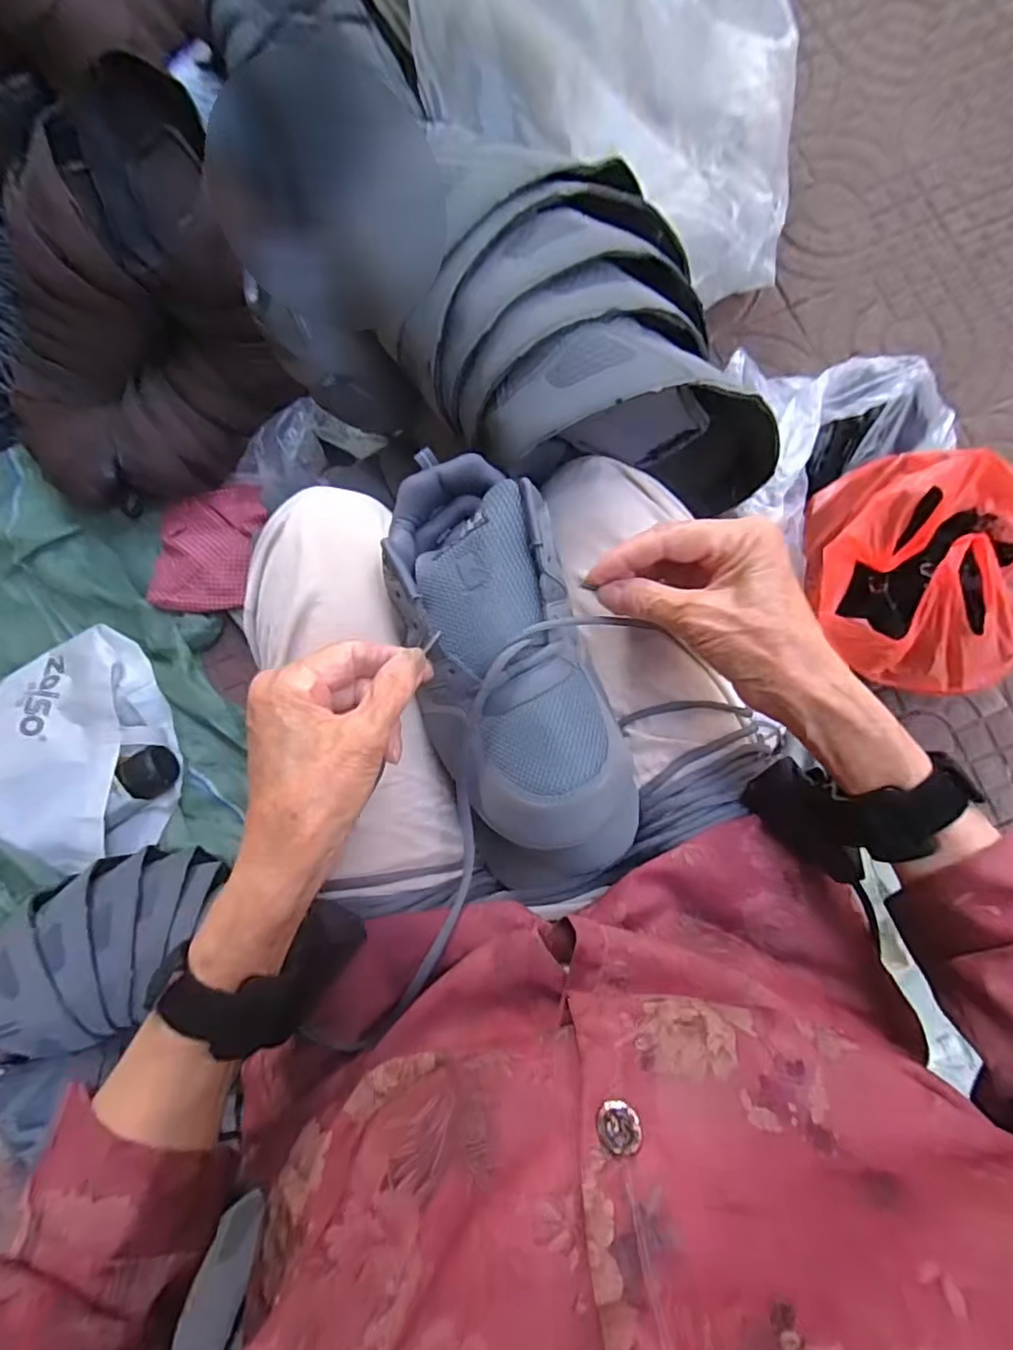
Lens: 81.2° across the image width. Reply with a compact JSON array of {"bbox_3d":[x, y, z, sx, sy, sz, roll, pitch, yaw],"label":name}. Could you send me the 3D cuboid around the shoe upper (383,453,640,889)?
[{"bbox_3d":[-0.004,-0.009,0.356,0.103,0.071,0.265,-18,81,2],"label":"shoe upper"}]

